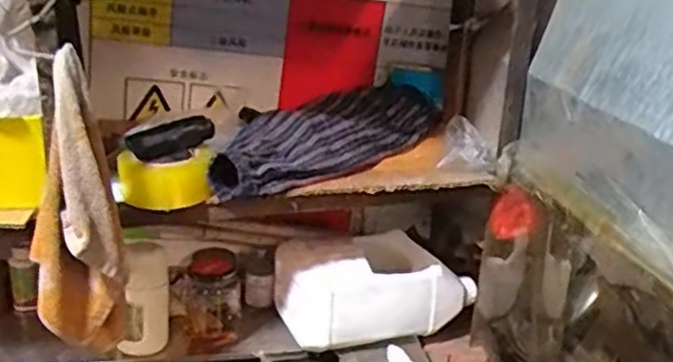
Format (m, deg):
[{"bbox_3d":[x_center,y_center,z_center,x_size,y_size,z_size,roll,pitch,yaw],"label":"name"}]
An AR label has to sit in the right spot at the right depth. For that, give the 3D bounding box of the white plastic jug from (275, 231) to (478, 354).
[{"bbox_3d":[0.055,0.161,1.110,0.285,0.136,0.164,-5,23,-19],"label":"white plastic jug"}]

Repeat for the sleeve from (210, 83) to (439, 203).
[{"bbox_3d":[-0.015,-0.068,1.009,0.136,0.077,0.394,19,27,35],"label":"sleeve"}]

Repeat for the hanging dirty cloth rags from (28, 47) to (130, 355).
[{"bbox_3d":[-0.291,0.037,0.780,0.095,0.330,0.121,-4,23,-17],"label":"hanging dirty cloth rags"}]

